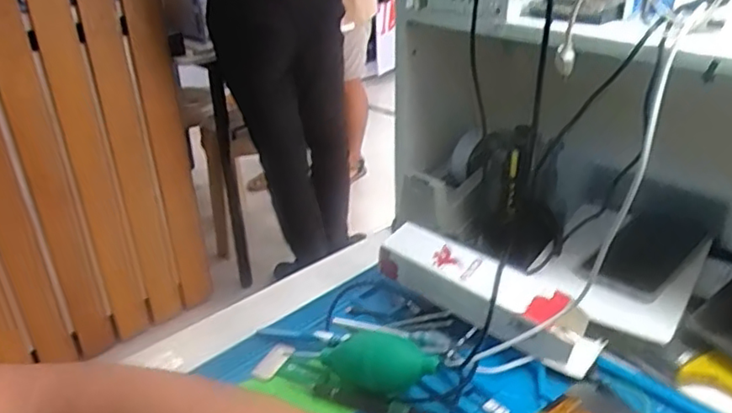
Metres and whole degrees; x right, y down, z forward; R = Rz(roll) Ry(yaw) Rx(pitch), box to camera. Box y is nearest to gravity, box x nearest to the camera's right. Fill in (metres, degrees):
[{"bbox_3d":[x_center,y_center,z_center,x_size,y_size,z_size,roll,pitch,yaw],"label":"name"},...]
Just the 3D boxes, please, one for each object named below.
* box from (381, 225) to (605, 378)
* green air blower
[{"bbox_3d":[0.112,0.081,0.562,0.218,0.053,0.057,28,38,24],"label":"box"},{"bbox_3d":[0.008,0.128,0.510,0.100,0.038,0.046,0,28,5],"label":"green air blower"}]

